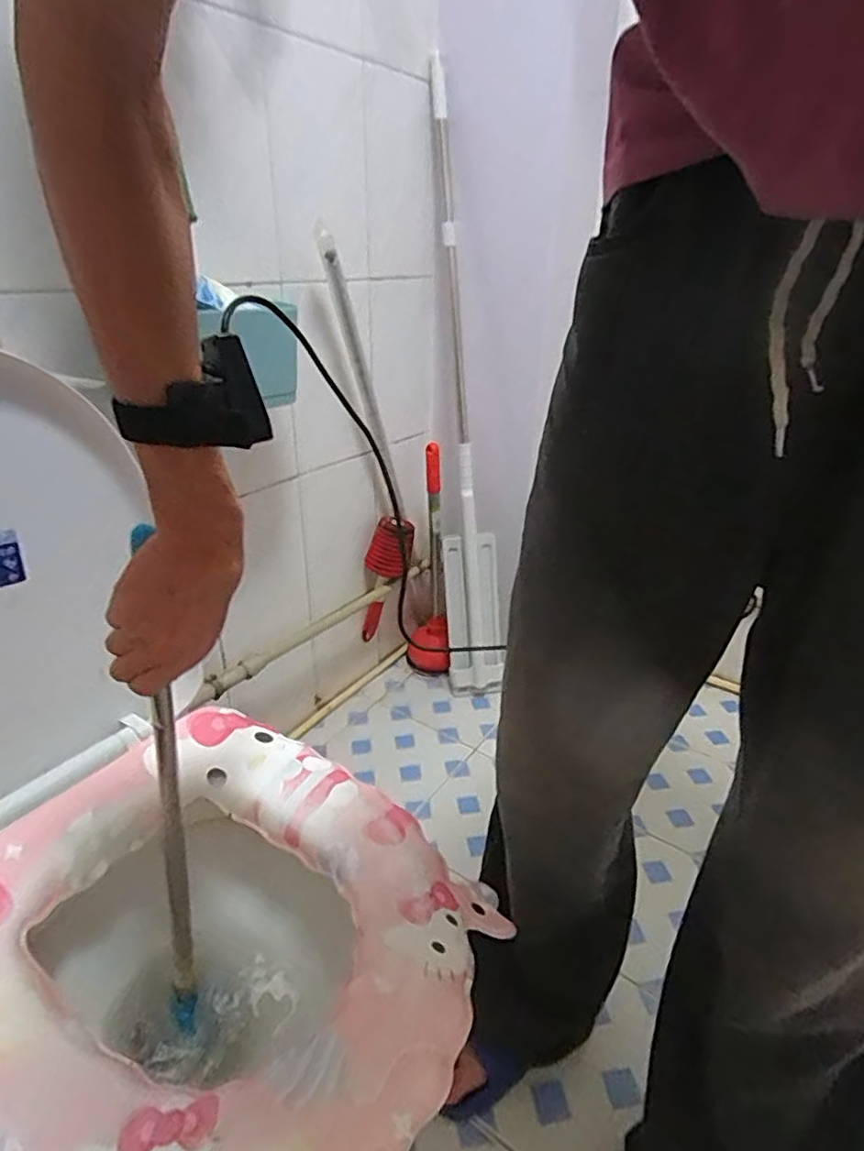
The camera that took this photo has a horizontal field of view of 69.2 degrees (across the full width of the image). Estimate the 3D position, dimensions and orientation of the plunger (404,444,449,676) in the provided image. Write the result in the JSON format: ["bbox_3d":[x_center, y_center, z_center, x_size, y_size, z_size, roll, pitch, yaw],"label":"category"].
[{"bbox_3d":[-0.010,-0.015,1.347,0.094,0.502,0.109,-1,28,-3],"label":"plunger"}]

